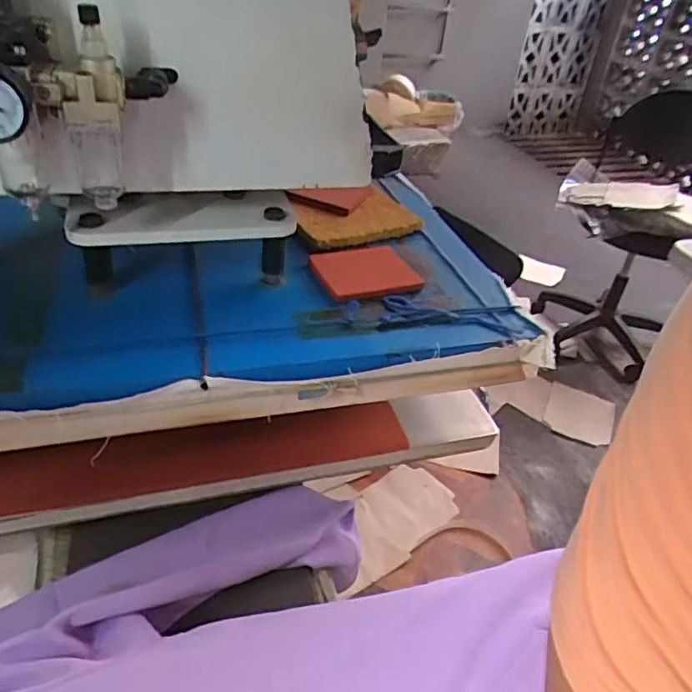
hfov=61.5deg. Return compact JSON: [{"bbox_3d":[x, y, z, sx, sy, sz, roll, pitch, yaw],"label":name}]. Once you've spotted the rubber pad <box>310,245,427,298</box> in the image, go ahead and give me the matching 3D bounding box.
[{"bbox_3d":[0.019,-0.075,0.562,0.095,0.008,0.087,-12,40,-22],"label":"rubber pad"}]

